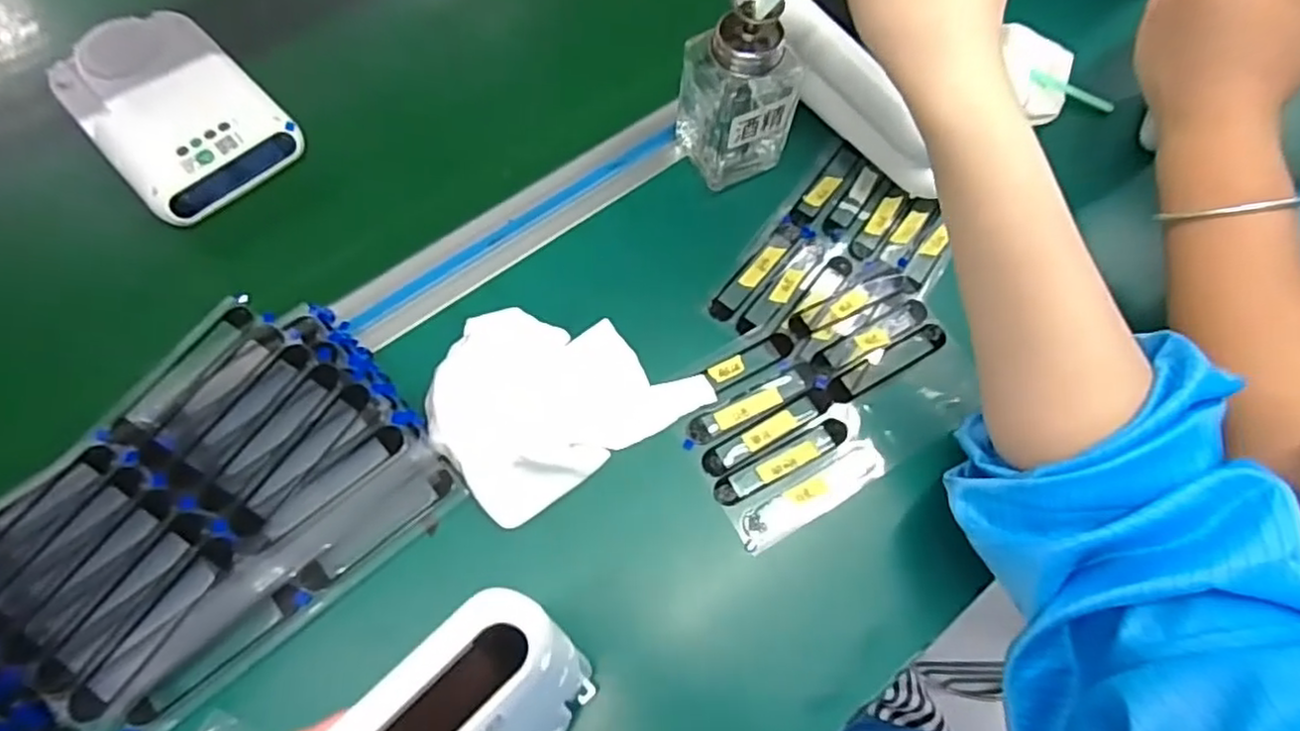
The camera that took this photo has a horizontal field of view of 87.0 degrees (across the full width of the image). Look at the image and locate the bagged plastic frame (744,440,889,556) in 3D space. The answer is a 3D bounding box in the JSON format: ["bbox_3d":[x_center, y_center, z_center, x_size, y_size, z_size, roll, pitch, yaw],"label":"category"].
[{"bbox_3d":[0.084,0.066,0.355,0.085,0.004,0.021,-29,71,-14],"label":"bagged plastic frame"}]

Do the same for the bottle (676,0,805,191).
[{"bbox_3d":[0.052,-0.157,0.395,0.058,0.113,0.053,-23,69,-11],"label":"bottle"}]

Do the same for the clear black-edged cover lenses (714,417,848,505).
[{"bbox_3d":[0.071,0.052,0.364,0.080,0.005,0.015,-27,71,-13],"label":"clear black-edged cover lenses"}]

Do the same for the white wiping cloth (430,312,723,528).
[{"bbox_3d":[-0.051,0.008,0.365,0.128,0.029,0.103,-32,72,-15],"label":"white wiping cloth"}]

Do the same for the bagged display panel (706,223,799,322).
[{"bbox_3d":[0.063,-0.058,0.411,0.017,0.004,0.080,37,70,12],"label":"bagged display panel"}]

